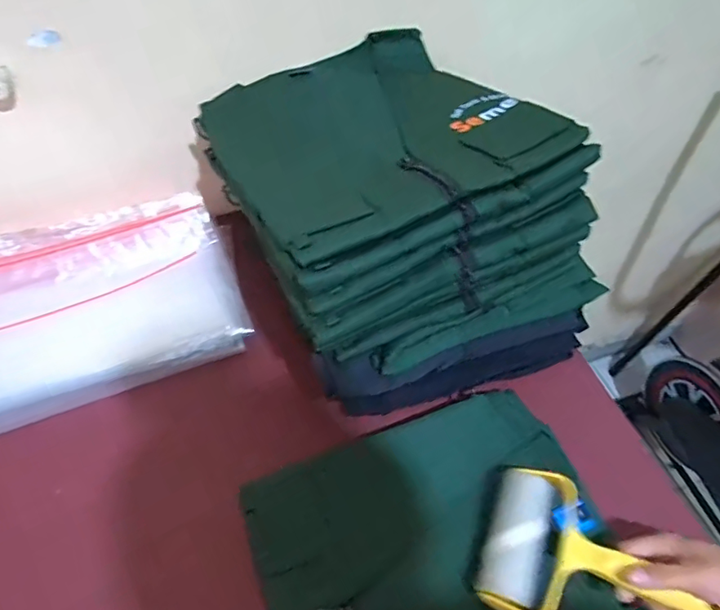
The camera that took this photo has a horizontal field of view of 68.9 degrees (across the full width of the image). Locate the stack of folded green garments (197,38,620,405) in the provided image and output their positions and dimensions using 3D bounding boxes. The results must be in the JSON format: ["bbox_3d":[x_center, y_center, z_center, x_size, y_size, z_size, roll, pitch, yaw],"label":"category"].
[{"bbox_3d":[0.044,-0.106,0.563,0.312,0.215,0.359,-18,56,-15],"label":"stack of folded green garments"}]

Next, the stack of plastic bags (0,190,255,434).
[{"bbox_3d":[-0.329,-0.005,0.600,0.369,0.049,0.261,-18,56,-15],"label":"stack of plastic bags"}]

